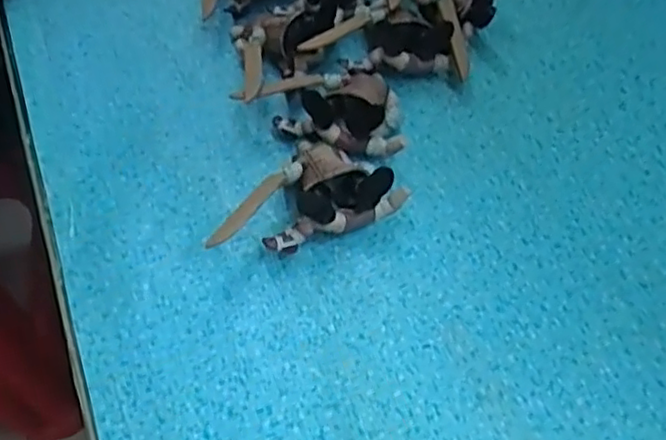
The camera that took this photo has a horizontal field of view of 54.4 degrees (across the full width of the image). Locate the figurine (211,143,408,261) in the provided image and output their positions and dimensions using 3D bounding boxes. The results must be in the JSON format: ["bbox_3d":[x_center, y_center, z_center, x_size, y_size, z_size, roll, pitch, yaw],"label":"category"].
[{"bbox_3d":[-0.015,-0.010,0.285,0.083,0.030,0.043,-23,57,-14],"label":"figurine"}]

